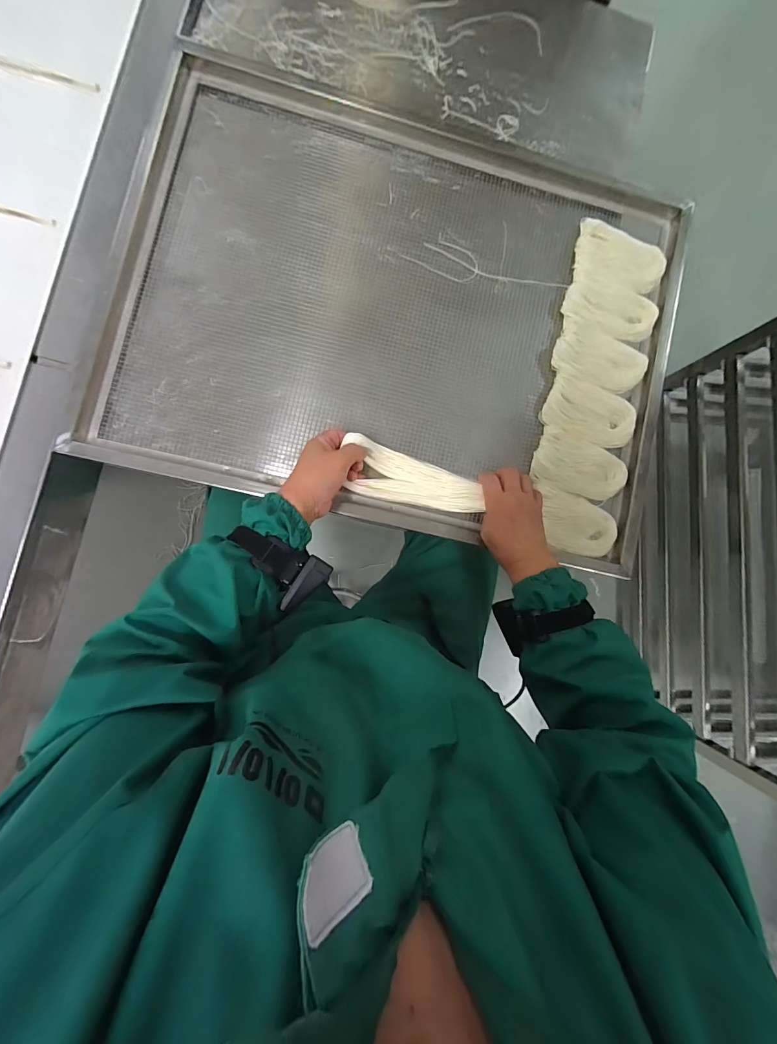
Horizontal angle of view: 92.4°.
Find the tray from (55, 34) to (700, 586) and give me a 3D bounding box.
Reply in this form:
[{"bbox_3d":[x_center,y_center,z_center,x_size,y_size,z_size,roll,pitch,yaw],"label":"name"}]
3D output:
[{"bbox_3d":[0.019,-0.309,0.555,0.768,0.041,0.608,13,85,-4],"label":"tray"}]

